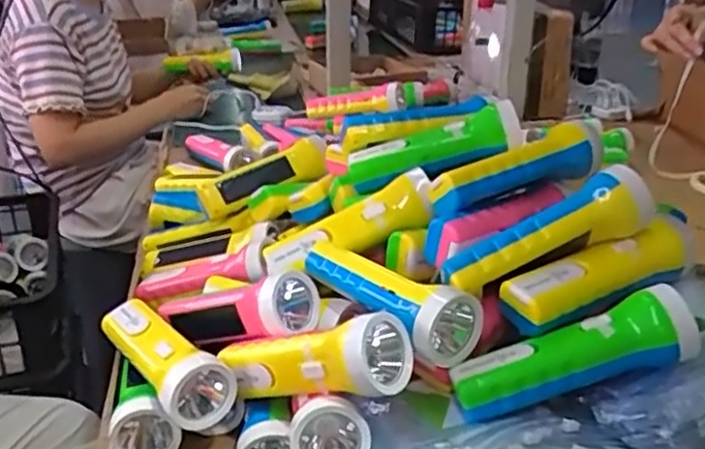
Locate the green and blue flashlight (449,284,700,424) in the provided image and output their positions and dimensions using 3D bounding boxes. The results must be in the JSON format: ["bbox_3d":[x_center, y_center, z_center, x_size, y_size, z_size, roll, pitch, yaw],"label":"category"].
[{"bbox_3d":[0.150,0.090,0.463,0.166,0.041,0.046,-20,26,4],"label":"green and blue flashlight"}]

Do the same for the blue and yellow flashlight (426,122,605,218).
[{"bbox_3d":[0.140,-0.045,0.584,0.149,0.039,0.043,-20,24,7],"label":"blue and yellow flashlight"}]

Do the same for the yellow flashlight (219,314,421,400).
[{"bbox_3d":[-0.034,0.101,0.494,0.167,0.052,0.041,-15,14,34],"label":"yellow flashlight"}]

